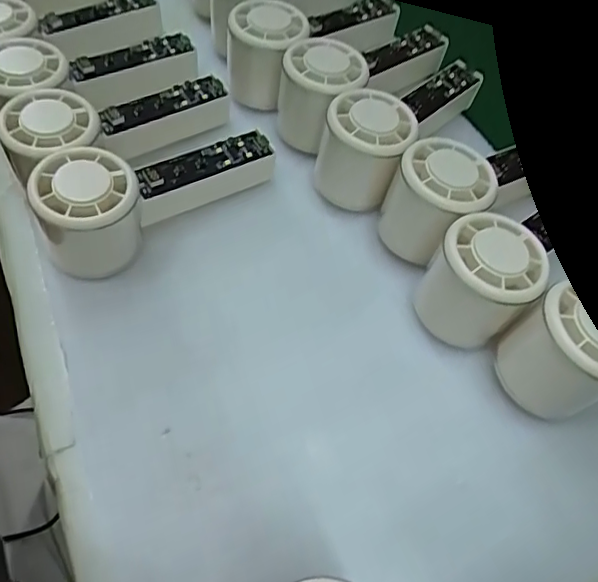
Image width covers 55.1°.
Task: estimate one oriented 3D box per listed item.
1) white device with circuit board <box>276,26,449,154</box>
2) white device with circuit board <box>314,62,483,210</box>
[{"bbox_3d":[0.052,-0.146,0.418,0.145,0.067,0.056,-21,60,-29],"label":"white device with circuit board"},{"bbox_3d":[0.070,-0.118,0.395,0.058,0.067,0.147,30,62,16],"label":"white device with circuit board"}]

